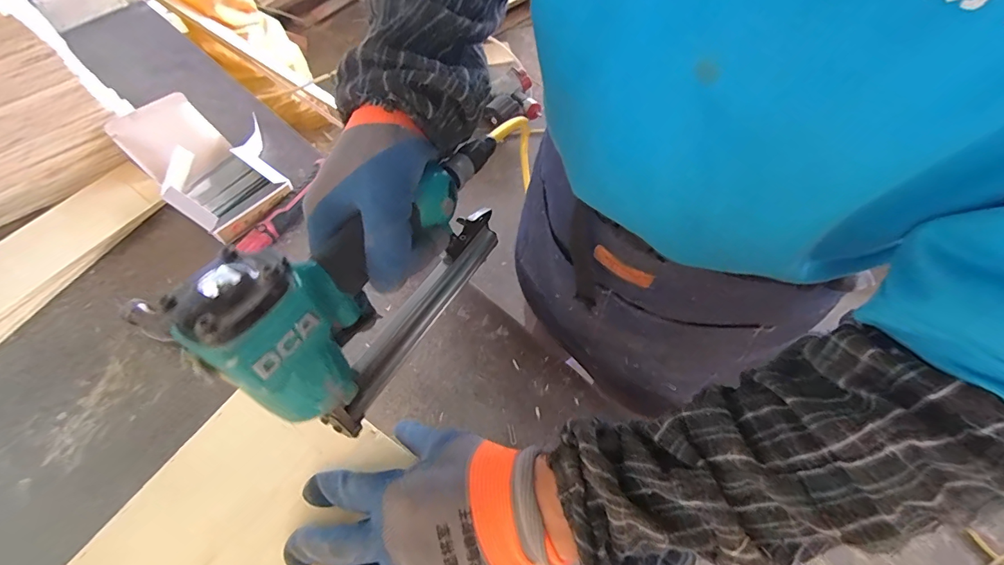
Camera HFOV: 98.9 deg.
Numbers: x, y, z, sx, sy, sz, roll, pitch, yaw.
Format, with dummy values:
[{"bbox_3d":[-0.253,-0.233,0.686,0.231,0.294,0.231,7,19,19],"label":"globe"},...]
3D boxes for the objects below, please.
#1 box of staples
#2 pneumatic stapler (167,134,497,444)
[{"bbox_3d":[-0.427,-0.184,0.636,0.280,0.060,0.170,41,69,21],"label":"box of staples"},{"bbox_3d":[-0.078,-0.028,0.308,0.065,0.154,0.252,26,64,14],"label":"pneumatic stapler"}]

